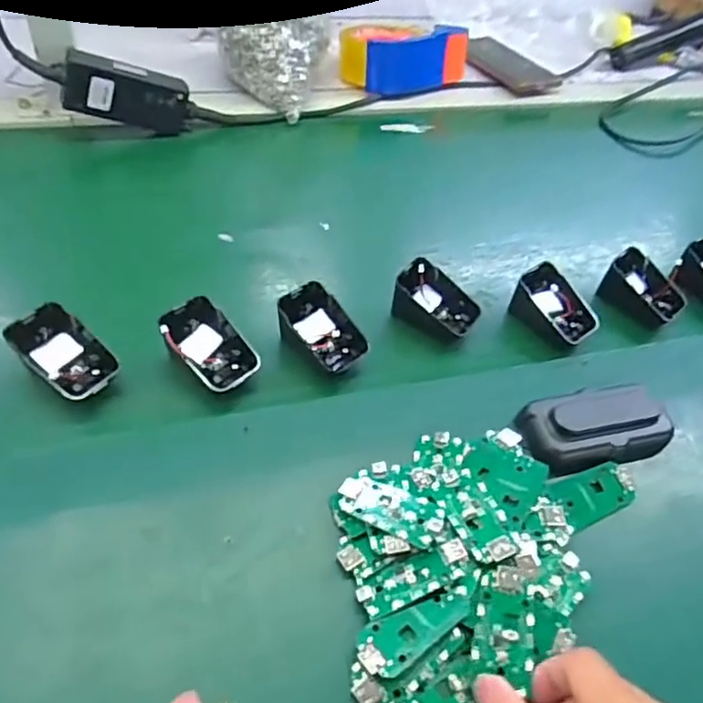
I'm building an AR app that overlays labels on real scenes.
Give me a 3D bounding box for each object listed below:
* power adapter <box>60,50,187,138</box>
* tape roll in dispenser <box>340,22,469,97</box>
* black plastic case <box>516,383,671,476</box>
[{"bbox_3d":[-0.219,-0.252,0.614,0.116,0.055,0.026,6,44,-31],"label":"power adapter"},{"bbox_3d":[0.066,-0.359,0.758,0.150,0.056,0.050,-8,50,-14],"label":"tape roll in dispenser"},{"bbox_3d":[0.171,0.049,0.429,0.103,0.032,0.050,-8,50,-14],"label":"black plastic case"}]

